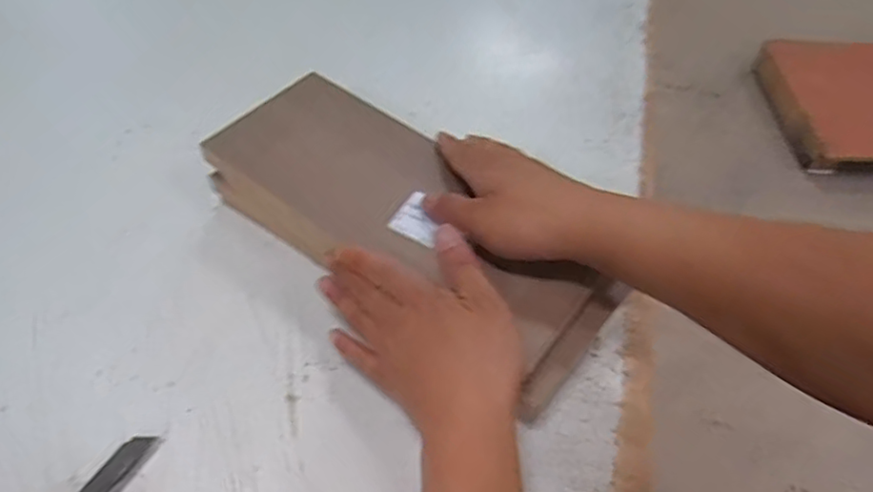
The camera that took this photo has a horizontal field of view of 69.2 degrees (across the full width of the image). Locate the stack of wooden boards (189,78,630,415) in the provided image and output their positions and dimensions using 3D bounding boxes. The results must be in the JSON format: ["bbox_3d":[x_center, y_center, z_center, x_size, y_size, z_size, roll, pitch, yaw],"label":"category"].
[{"bbox_3d":[-0.024,-0.017,0.470,0.312,0.073,0.123,34,58,20],"label":"stack of wooden boards"}]

